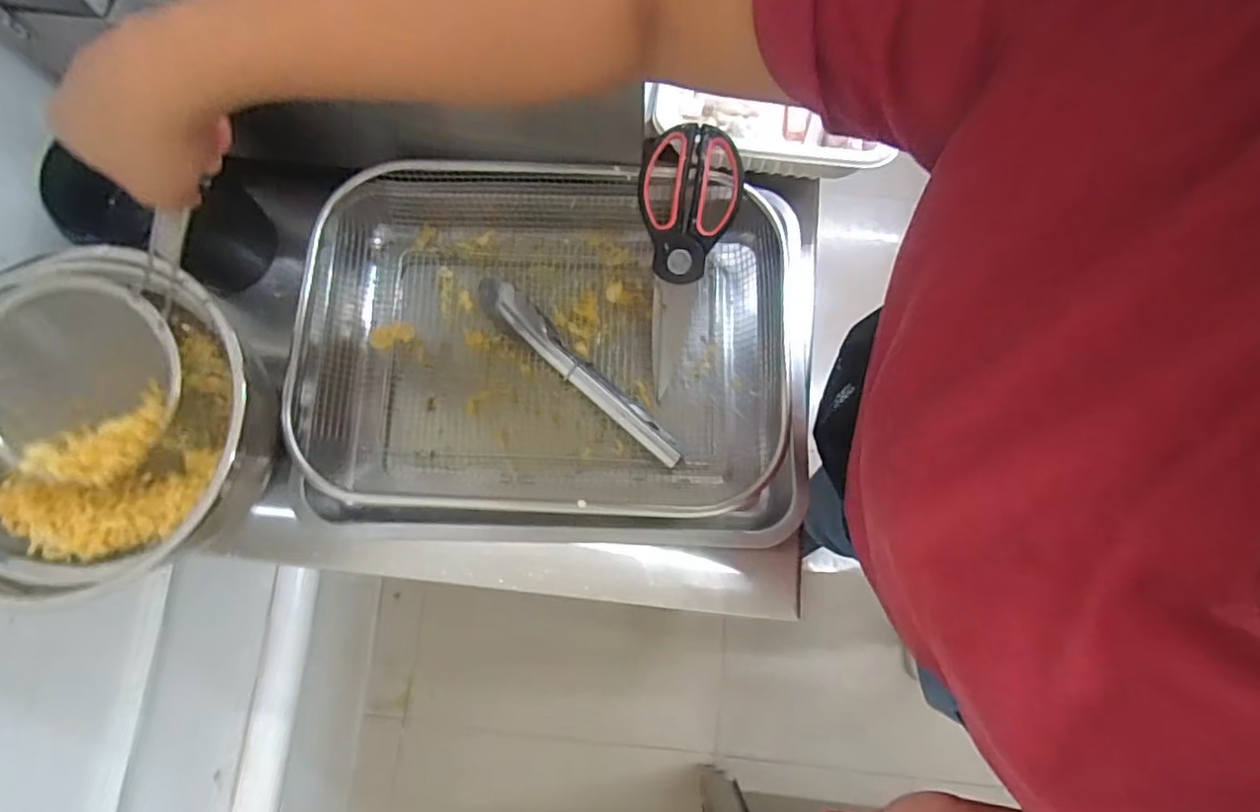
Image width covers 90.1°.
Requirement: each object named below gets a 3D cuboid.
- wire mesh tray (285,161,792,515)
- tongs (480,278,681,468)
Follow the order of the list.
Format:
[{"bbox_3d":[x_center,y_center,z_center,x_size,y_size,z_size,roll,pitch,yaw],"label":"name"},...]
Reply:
[{"bbox_3d":[-0.078,-0.051,0.511,0.402,0.083,0.264,2,78,1],"label":"wire mesh tray"},{"bbox_3d":[-0.044,-0.029,0.512,0.215,0.037,0.026,42,81,9],"label":"tongs"}]

